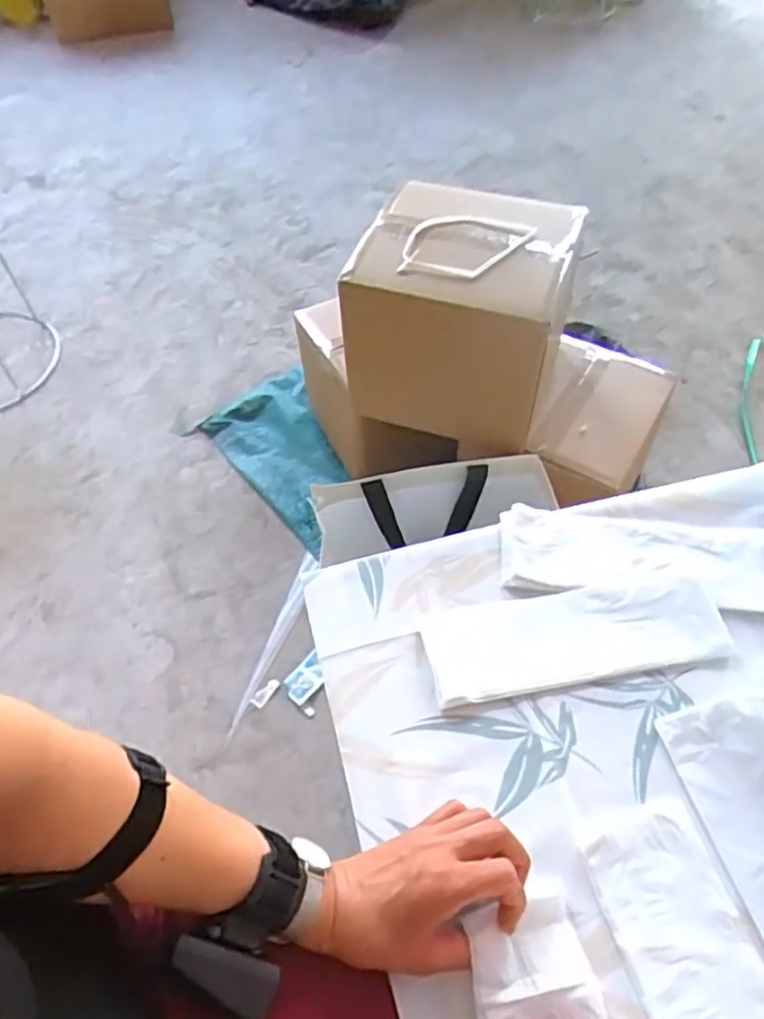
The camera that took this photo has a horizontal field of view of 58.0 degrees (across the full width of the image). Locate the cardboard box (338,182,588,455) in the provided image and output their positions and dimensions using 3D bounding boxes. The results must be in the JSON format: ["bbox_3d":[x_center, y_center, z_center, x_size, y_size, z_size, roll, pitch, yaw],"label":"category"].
[{"bbox_3d":[0.117,-0.291,1.033,0.298,0.280,0.256,14,57,11],"label":"cardboard box"}]

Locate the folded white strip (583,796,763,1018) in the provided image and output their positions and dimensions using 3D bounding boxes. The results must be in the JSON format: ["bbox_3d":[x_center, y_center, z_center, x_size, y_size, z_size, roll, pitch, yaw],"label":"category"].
[{"bbox_3d":[0.221,0.331,0.447,0.087,0.004,0.252,-14,56,-8],"label":"folded white strip"}]

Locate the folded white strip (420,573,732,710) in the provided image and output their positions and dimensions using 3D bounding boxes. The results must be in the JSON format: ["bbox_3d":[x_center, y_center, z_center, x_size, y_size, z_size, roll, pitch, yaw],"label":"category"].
[{"bbox_3d":[0.167,0.110,0.599,0.255,0.010,0.086,-9,55,-4],"label":"folded white strip"}]

